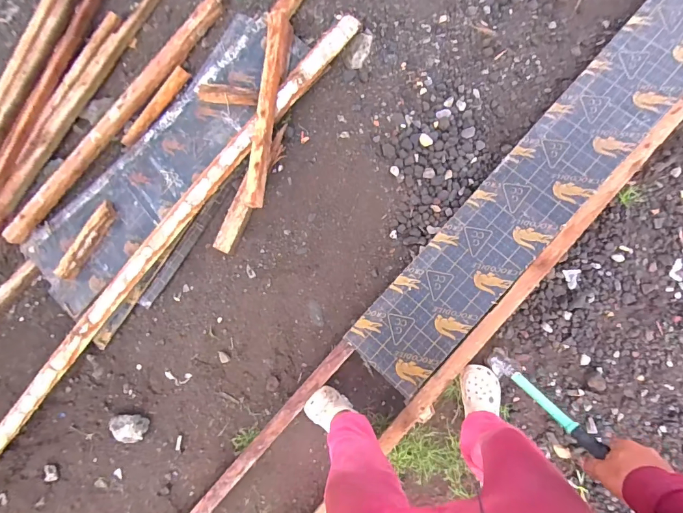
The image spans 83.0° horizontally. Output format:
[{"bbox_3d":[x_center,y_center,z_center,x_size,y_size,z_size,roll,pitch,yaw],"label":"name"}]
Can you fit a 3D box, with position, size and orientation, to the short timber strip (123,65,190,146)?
[{"bbox_3d":[-0.657,-0.528,1.358,0.049,0.022,0.338,36,92,11],"label":"short timber strip"}]

